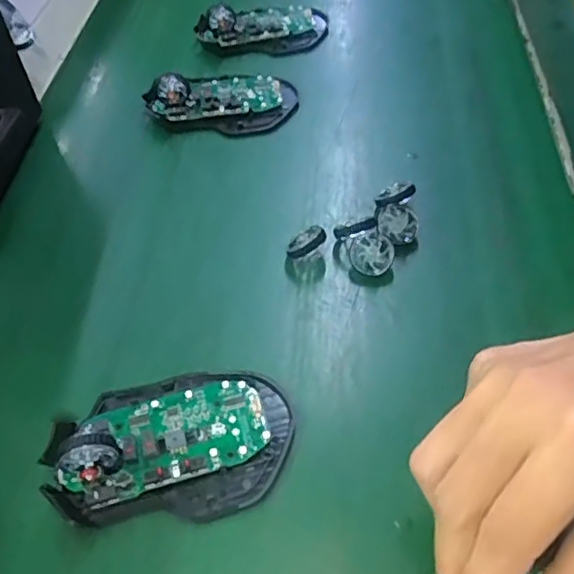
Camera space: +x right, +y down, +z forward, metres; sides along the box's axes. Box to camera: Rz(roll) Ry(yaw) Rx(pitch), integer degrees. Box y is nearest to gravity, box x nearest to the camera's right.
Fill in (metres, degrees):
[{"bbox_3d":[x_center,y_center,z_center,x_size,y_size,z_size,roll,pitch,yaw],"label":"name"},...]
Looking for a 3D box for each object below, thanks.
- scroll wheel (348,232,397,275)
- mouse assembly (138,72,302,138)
[{"bbox_3d":[0.051,-0.020,0.358,0.026,0.004,0.025,0,93,8],"label":"scroll wheel"},{"bbox_3d":[-0.051,-0.148,0.459,0.110,0.031,0.065,7,49,4],"label":"mouse assembly"}]

